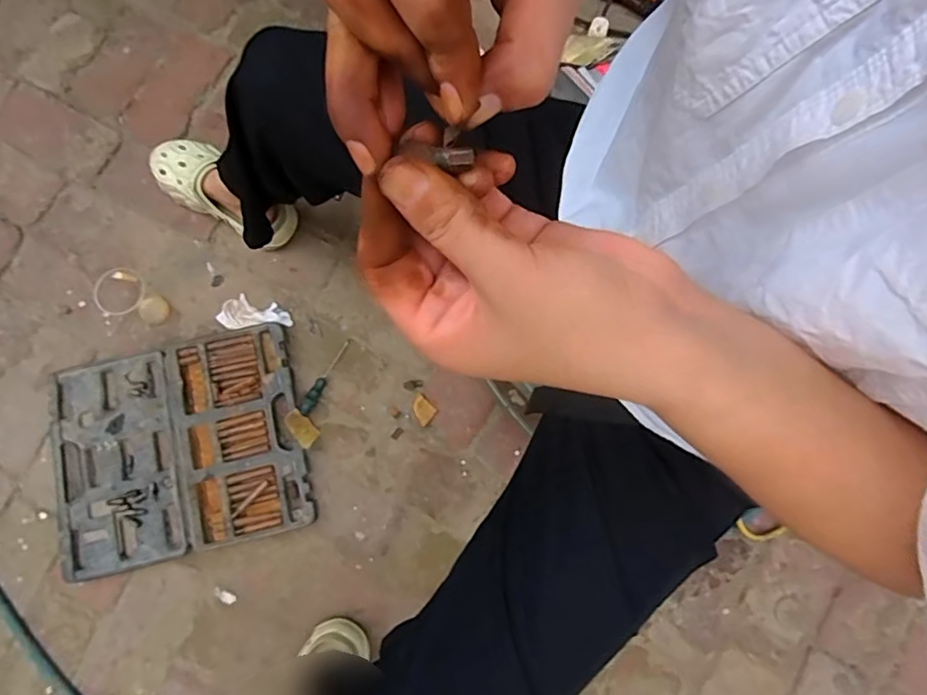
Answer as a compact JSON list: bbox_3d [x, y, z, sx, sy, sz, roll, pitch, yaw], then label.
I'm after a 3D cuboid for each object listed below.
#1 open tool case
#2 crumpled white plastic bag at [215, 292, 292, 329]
[{"bbox_3d":[-0.458,0.160,0.891,0.380,0.030,0.329,-13,80,-3],"label":"open tool case"},{"bbox_3d":[-0.366,-0.064,0.965,0.125,0.020,0.059,-3,79,-2],"label":"crumpled white plastic bag"}]

